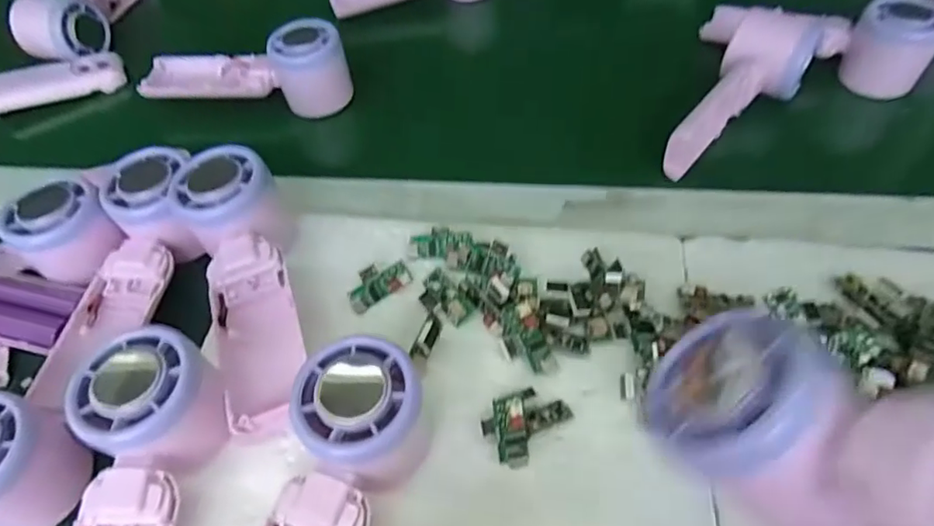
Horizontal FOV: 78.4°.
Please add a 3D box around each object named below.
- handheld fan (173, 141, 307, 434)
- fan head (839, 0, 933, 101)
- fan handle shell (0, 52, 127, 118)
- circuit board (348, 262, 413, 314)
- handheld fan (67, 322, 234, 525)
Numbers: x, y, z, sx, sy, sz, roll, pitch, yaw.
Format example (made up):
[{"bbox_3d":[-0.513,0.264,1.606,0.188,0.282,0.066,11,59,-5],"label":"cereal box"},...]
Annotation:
[{"bbox_3d":[-0.122,0.013,0.322,0.057,0.048,0.167,-15,69,-7],"label":"handheld fan"},{"bbox_3d":[0.319,-0.163,0.433,0.055,0.062,0.045,29,60,24],"label":"fan head"},{"bbox_3d":[-0.347,-0.153,0.484,0.103,0.024,0.031,-21,54,-11],"label":"fan handle shell"},{"bbox_3d":[-0.052,0.011,0.334,0.039,0.010,0.018,-33,57,-19],"label":"circuit board"},{"bbox_3d":[-0.146,0.115,0.251,0.058,0.050,0.168,3,74,7],"label":"handheld fan"}]

